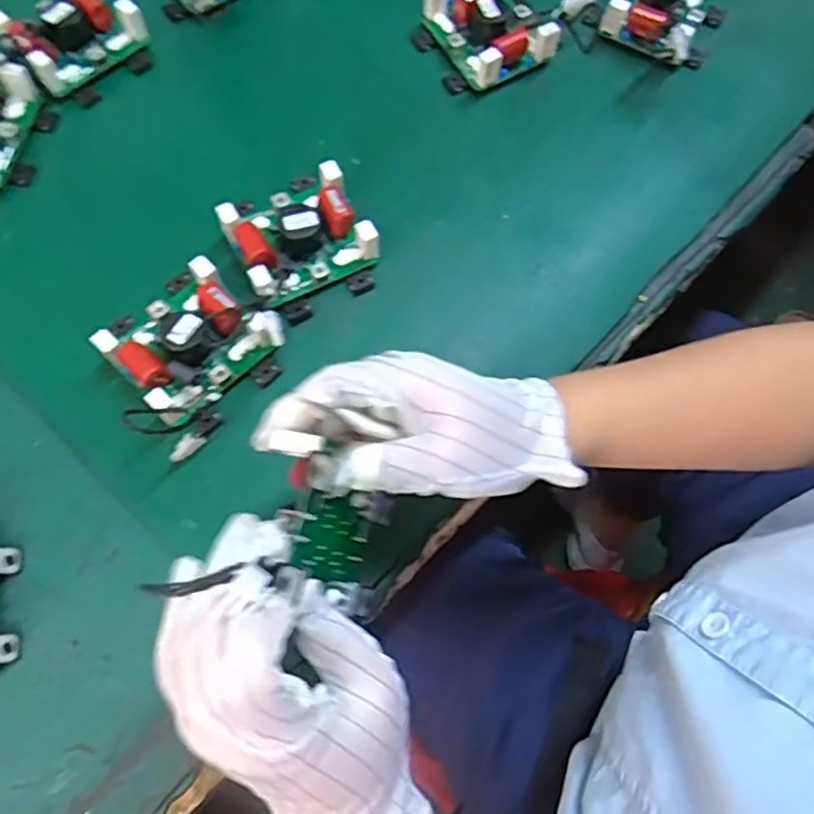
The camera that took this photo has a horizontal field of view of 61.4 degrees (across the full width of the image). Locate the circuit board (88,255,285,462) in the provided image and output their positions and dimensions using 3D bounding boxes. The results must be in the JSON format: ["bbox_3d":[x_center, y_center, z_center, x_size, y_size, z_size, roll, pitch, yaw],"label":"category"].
[{"bbox_3d":[-0.140,-0.038,0.427,0.101,0.041,0.100,43,74,12],"label":"circuit board"}]

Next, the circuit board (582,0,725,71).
[{"bbox_3d":[0.197,-0.314,0.538,0.096,0.038,0.100,26,71,6],"label":"circuit board"}]

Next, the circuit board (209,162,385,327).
[{"bbox_3d":[-0.073,-0.115,0.463,0.086,0.041,0.099,-26,74,-11],"label":"circuit board"}]

